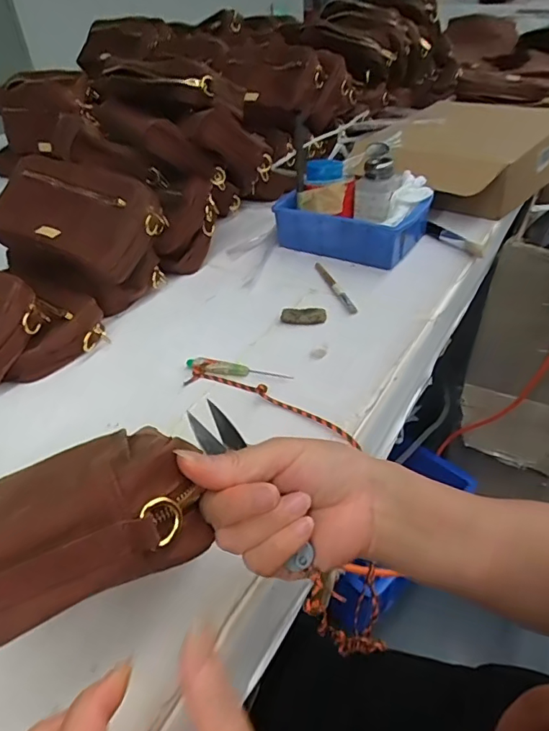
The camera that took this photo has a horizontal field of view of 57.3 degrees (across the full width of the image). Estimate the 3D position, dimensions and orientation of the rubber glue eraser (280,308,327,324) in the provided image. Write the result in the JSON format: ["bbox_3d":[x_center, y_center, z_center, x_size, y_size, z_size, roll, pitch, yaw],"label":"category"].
[{"bbox_3d":[0.033,-0.058,0.583,0.052,0.013,0.018,3,40,13],"label":"rubber glue eraser"}]

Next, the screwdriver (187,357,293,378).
[{"bbox_3d":[-0.040,0.004,0.520,0.115,0.011,0.016,10,42,20],"label":"screwdriver"}]

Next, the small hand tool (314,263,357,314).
[{"bbox_3d":[0.076,-0.101,0.640,0.014,0.009,0.129,-14,39,-8],"label":"small hand tool"}]

